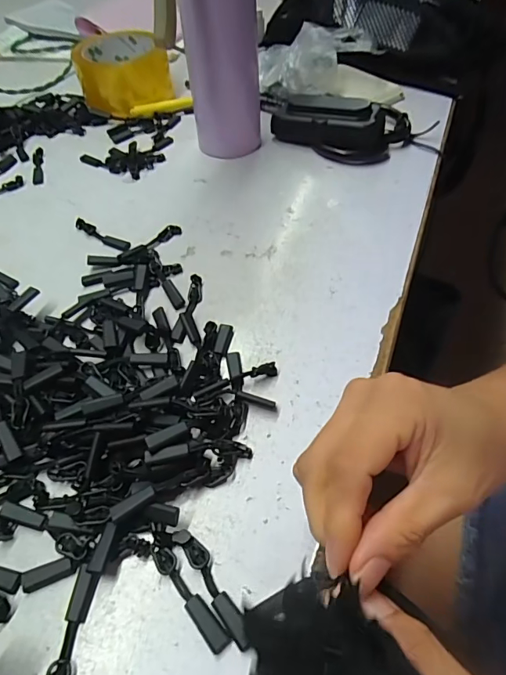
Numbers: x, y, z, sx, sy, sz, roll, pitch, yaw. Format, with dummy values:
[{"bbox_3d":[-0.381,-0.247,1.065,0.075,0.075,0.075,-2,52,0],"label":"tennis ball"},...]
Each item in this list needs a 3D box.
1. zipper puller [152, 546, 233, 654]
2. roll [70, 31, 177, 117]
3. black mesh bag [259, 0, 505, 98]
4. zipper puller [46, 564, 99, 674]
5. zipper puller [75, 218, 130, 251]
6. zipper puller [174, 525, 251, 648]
[{"bbox_3d":[-0.030,0.120,0.203,0.009,0.004,0.053,-36,60,-23],"label":"zipper puller"},{"bbox_3d":[-0.146,-0.302,0.499,0.101,0.052,0.103,-11,53,-7],"label":"roll"},{"bbox_3d":[0.154,-0.375,0.532,0.292,0.083,0.161,19,55,15],"label":"black mesh bag"},{"bbox_3d":[-0.082,0.134,0.195,0.011,0.005,0.057,5,53,5],"label":"zipper puller"},{"bbox_3d":[-0.127,-0.087,0.365,0.058,0.005,0.011,25,57,19],"label":"zipper puller"},{"bbox_3d":[-0.019,0.116,0.205,0.010,0.005,0.057,-31,58,-20],"label":"zipper puller"}]

